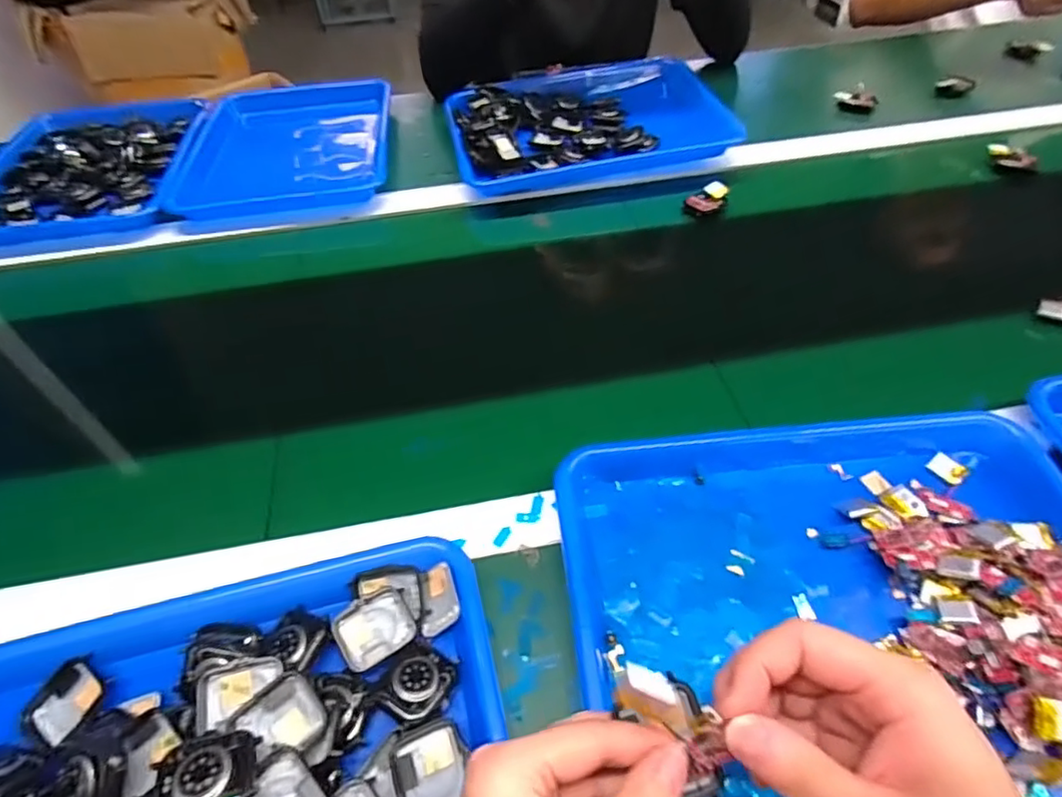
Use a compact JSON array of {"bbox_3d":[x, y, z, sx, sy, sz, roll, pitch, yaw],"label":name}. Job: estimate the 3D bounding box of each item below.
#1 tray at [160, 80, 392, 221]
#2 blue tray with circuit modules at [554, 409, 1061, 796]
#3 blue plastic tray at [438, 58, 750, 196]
[{"bbox_3d":[-0.315,-0.339,0.779,0.255,0.036,0.327,-10,51,-5],"label":"tray"},{"bbox_3d":[0.192,0.120,0.359,0.334,0.039,0.270,-6,51,-1],"label":"blue tray with circuit modules"},{"bbox_3d":[0.067,-0.368,0.764,0.342,0.038,0.255,-9,51,-4],"label":"blue plastic tray"}]

